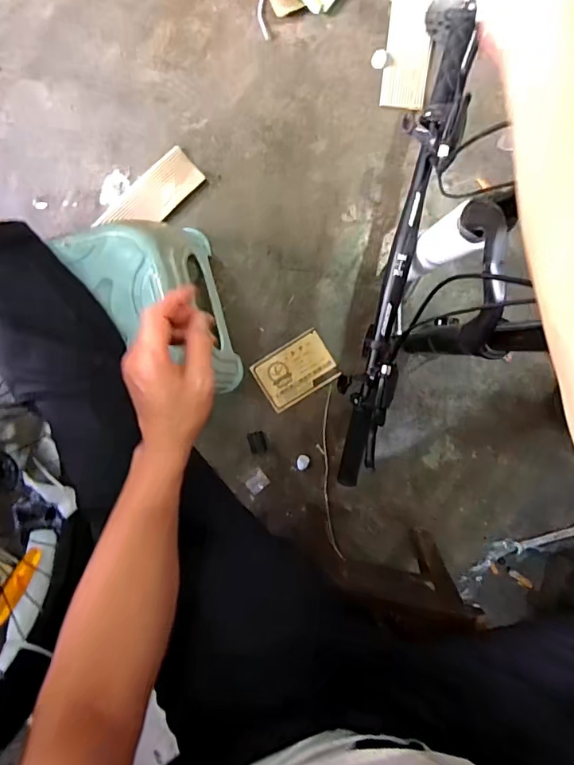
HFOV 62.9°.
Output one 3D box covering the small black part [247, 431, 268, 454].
[{"bbox_3d":[-0.051,0.105,0.815,0.030,0.013,0.040,-15,94,4],"label":"small black part"}]

